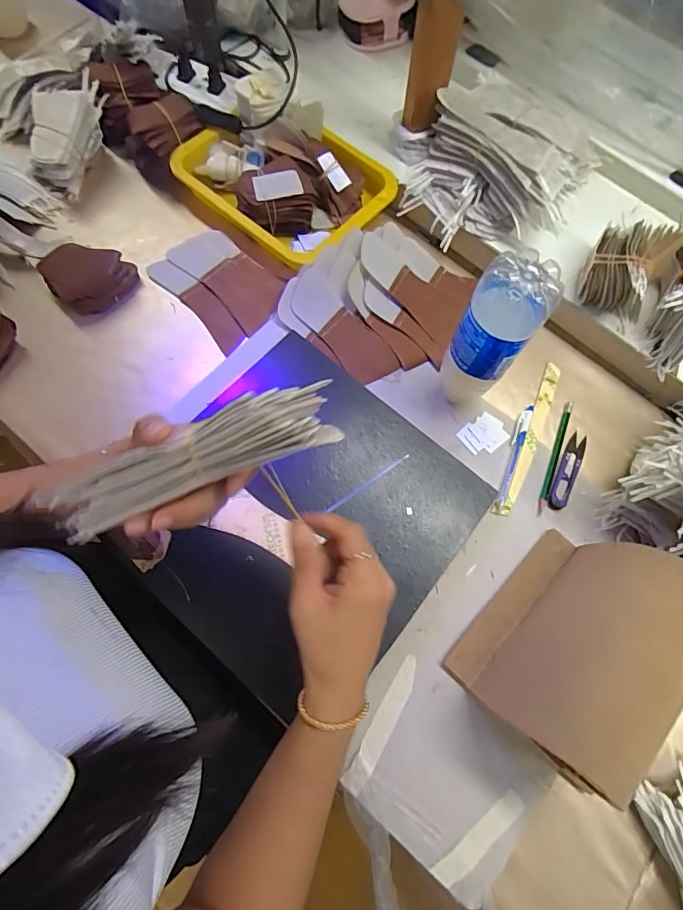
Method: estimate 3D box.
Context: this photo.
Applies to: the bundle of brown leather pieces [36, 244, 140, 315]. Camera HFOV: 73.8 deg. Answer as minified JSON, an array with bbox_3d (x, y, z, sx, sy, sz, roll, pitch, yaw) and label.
[{"bbox_3d":[-0.311,-0.220,0.558,0.089,0.040,0.085,1,72,-3],"label":"bundle of brown leather pieces"}]

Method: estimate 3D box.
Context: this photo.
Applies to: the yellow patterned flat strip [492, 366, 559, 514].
[{"bbox_3d":[0.220,-0.022,0.527,0.020,0.006,0.204,25,71,7],"label":"yellow patterned flat strip"}]

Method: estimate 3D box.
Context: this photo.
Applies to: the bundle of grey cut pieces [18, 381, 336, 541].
[{"bbox_3d":[-0.095,0.004,0.277,0.184,0.038,0.031,-22,72,5],"label":"bundle of grey cut pieces"}]

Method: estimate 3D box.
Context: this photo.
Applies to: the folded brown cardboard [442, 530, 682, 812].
[{"bbox_3d":[0.219,0.170,0.391,0.149,0.140,0.180,42,74,12],"label":"folded brown cardboard"}]

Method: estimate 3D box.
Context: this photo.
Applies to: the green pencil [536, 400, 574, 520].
[{"bbox_3d":[0.245,0.000,0.520,0.009,0.004,0.148,23,71,6],"label":"green pencil"}]

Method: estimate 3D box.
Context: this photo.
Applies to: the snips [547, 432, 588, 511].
[{"bbox_3d":[0.257,0.018,0.516,0.024,0.009,0.098,30,72,8],"label":"snips"}]

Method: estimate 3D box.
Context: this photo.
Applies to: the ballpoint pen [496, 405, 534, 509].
[{"bbox_3d":[0.197,-0.001,0.518,0.014,0.006,0.130,22,71,6],"label":"ballpoint pen"}]

